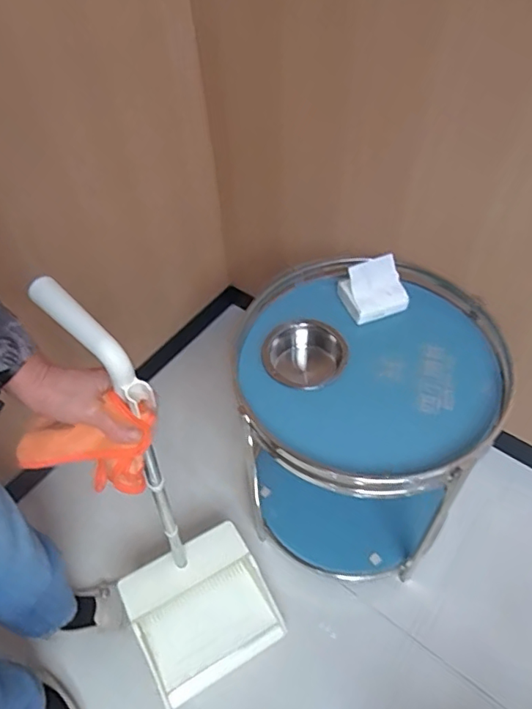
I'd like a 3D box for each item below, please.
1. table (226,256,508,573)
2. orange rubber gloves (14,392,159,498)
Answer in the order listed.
[{"bbox_3d":[0.168,0.150,1.068,0.448,0.516,0.437,29,59,23],"label":"table"},{"bbox_3d":[-0.183,0.100,0.550,0.142,0.116,0.052,-8,53,-4],"label":"orange rubber gloves"}]

